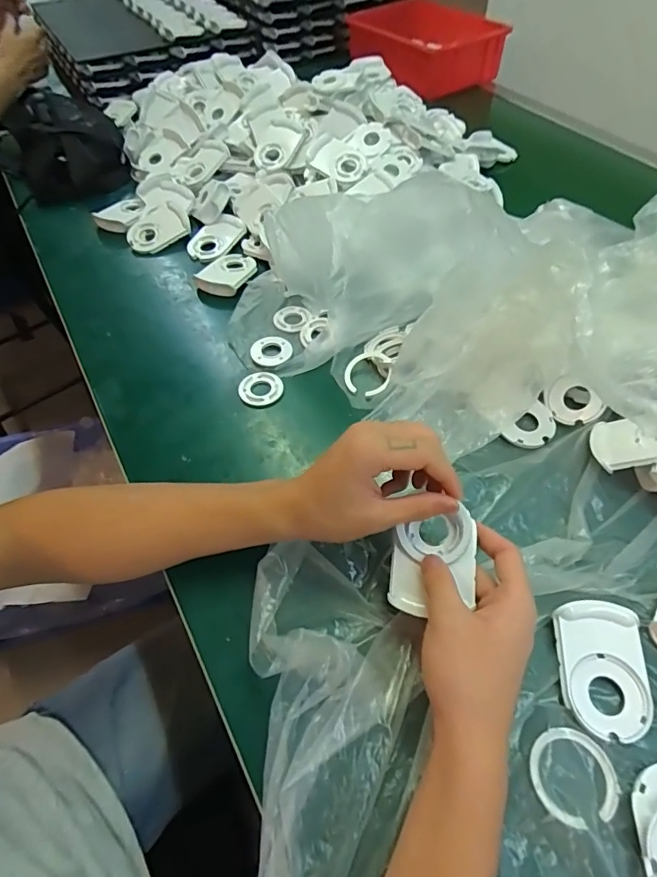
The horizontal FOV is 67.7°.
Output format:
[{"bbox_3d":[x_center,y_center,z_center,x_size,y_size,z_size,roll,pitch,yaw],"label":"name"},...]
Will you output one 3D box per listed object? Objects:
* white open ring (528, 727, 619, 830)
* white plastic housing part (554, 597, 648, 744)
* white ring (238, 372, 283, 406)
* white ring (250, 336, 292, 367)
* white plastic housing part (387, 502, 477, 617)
[{"bbox_3d":[0.148,0.206,0.299,0.051,0.006,0.048,0,52,0],"label":"white open ring"},{"bbox_3d":[0.187,0.154,0.332,0.056,0.015,0.081,3,52,2],"label":"white plastic housing part"},{"bbox_3d":[-0.068,-0.051,0.498,0.044,0.004,0.043,0,52,0],"label":"white ring"},{"bbox_3d":[-0.062,-0.095,0.530,0.043,0.004,0.044,0,52,0],"label":"white ring"},{"bbox_3d":[0.071,0.085,0.340,0.057,0.011,0.071,2,74,20],"label":"white plastic housing part"}]

